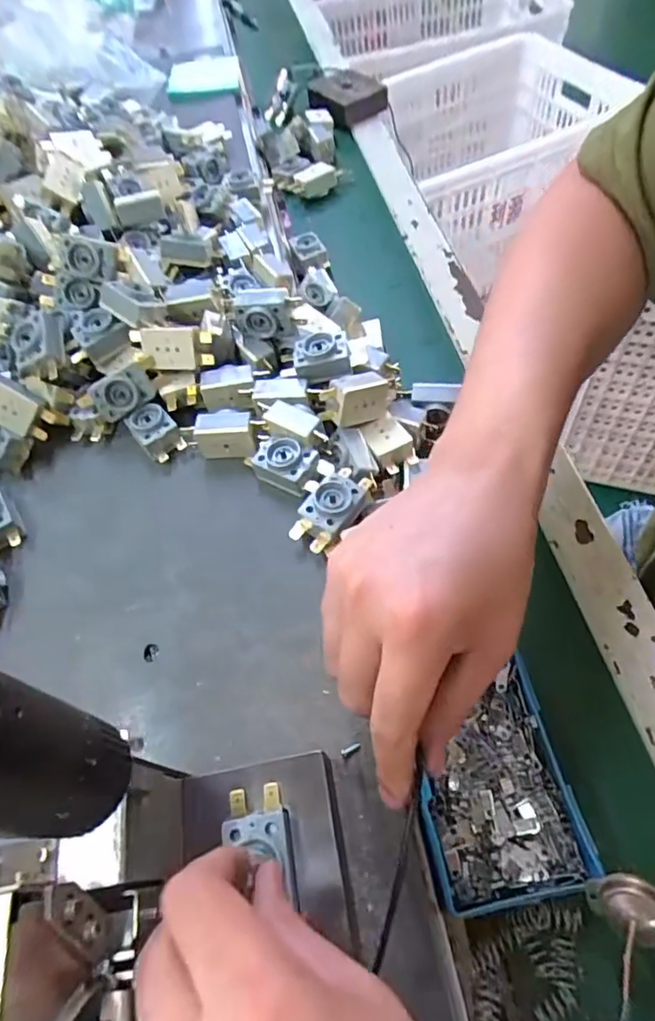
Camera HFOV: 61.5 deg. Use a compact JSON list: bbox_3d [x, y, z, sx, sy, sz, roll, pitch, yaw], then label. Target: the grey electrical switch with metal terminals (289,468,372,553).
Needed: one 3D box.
[{"bbox_3d":[0.003,-0.002,0.336,0.034,0.022,0.057,26,64,22],"label":"grey electrical switch with metal terminals"}]

